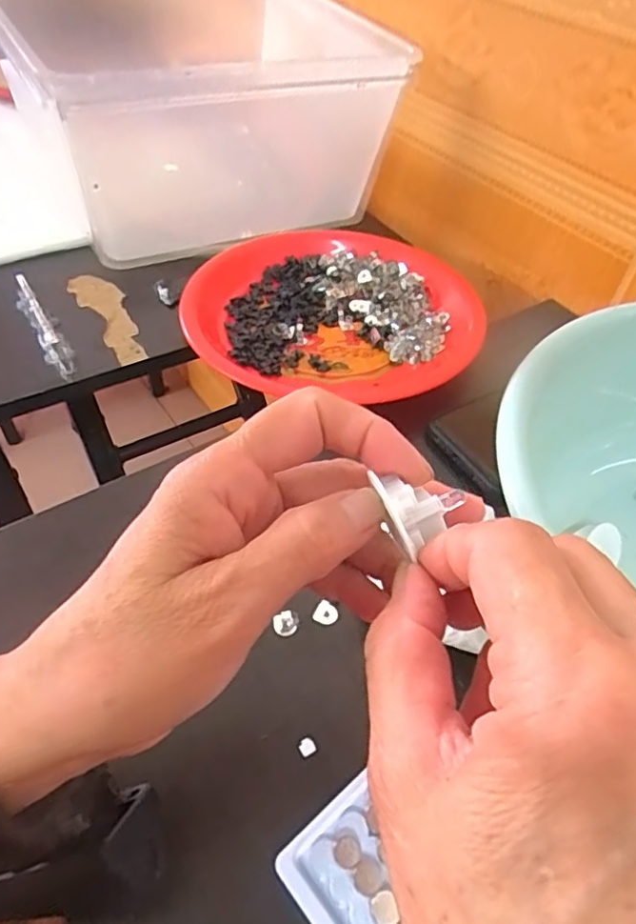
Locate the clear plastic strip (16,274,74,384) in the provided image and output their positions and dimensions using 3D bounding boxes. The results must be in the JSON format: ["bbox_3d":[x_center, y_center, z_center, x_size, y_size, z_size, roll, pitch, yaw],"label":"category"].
[{"bbox_3d":[-0.210,-0.106,0.456,0.020,0.012,0.124,-24,54,-22],"label":"clear plastic strip"}]

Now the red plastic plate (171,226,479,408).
[{"bbox_3d":[0.018,-0.126,0.493,0.221,0.035,0.221,2,49,-2],"label":"red plastic plate"}]

